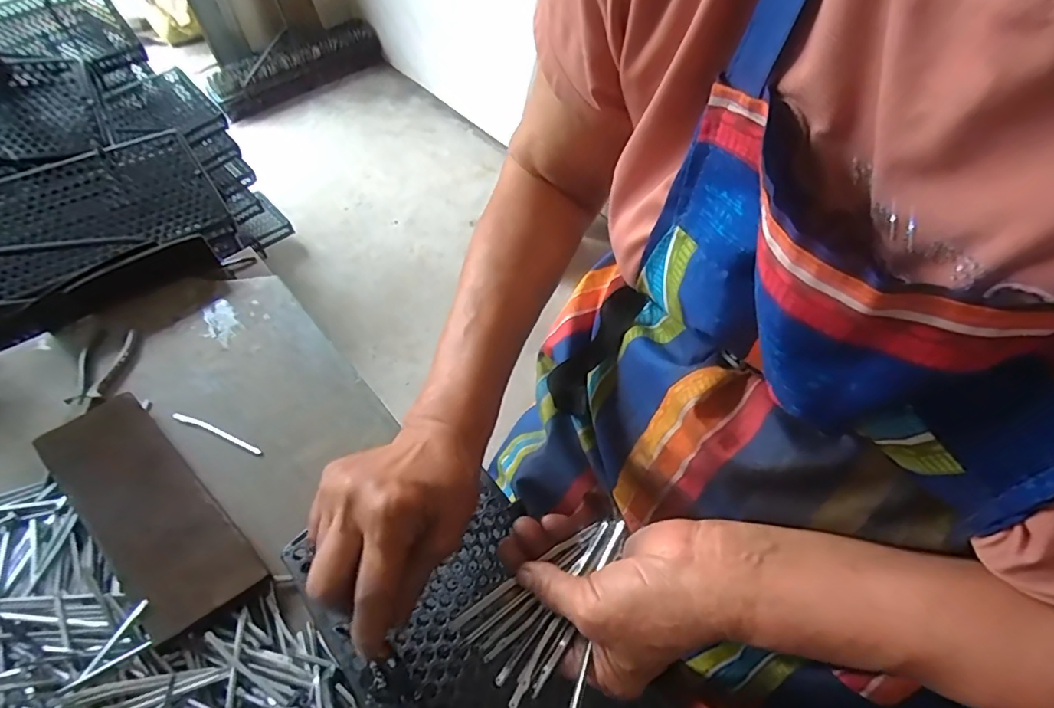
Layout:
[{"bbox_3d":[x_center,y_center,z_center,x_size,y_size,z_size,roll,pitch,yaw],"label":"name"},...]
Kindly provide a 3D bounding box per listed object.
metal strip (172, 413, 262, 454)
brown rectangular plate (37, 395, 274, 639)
[{"bbox_3d":[-0.301,0.076,0.514,0.106,0.006,0.010,17,57,15],"label":"metal strip"},{"bbox_3d":[-0.334,0.129,0.460,0.254,0.011,0.083,35,46,24],"label":"brown rectangular plate"}]

